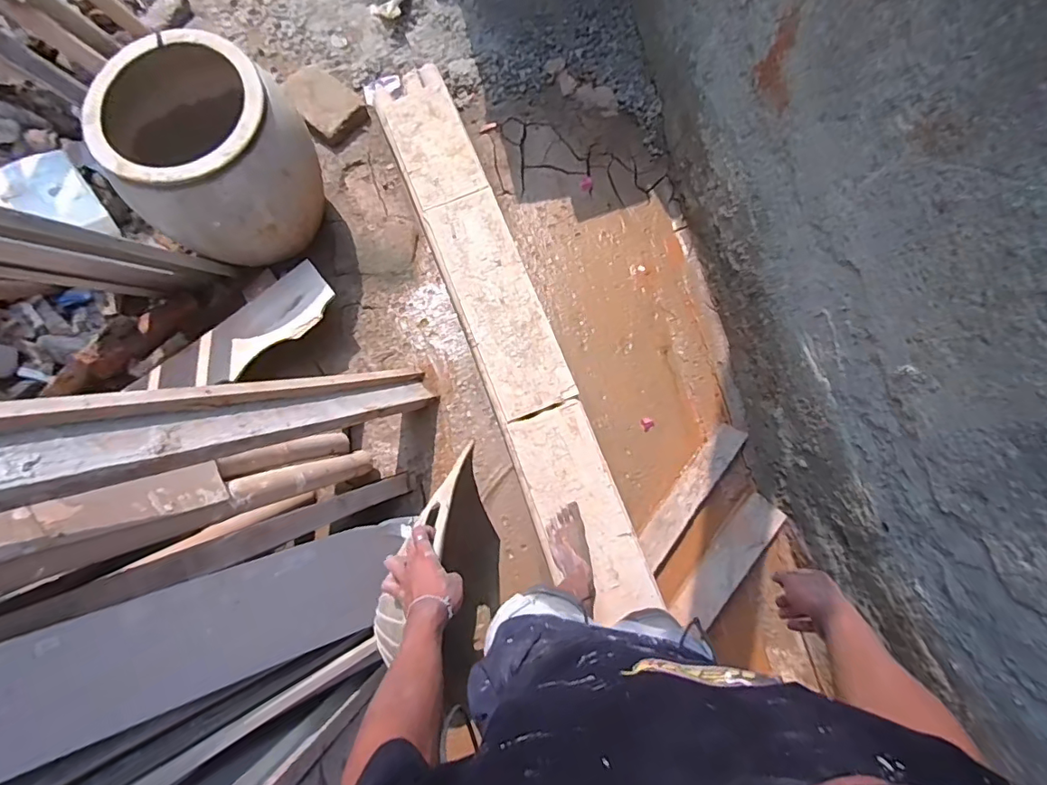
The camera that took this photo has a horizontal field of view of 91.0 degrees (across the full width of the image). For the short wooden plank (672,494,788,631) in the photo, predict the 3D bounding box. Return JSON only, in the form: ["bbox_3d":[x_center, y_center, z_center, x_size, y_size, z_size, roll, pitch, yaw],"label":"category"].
[{"bbox_3d":[0.603,0.499,1.507,0.114,0.027,0.462,40,67,17],"label":"short wooden plank"}]

